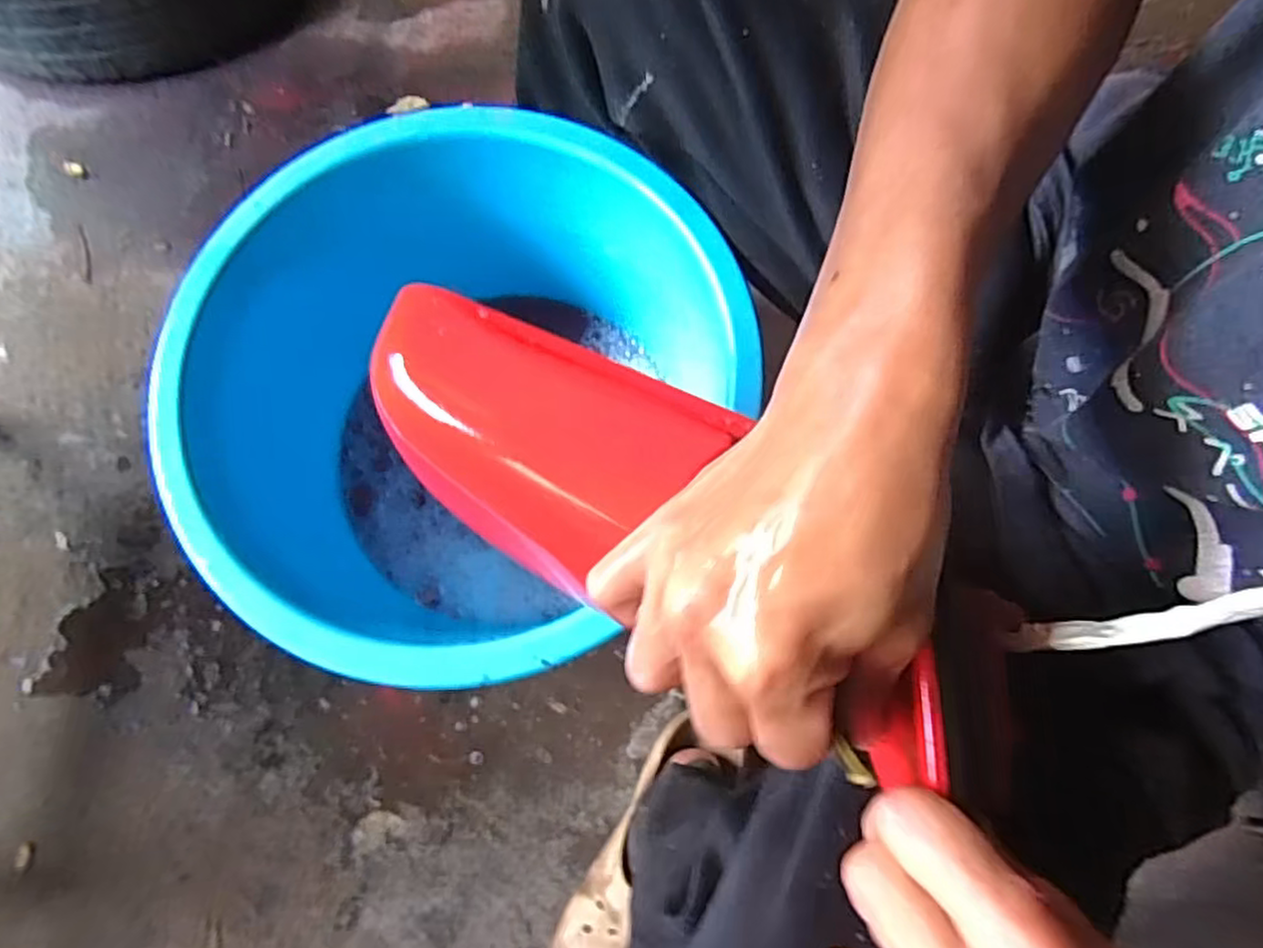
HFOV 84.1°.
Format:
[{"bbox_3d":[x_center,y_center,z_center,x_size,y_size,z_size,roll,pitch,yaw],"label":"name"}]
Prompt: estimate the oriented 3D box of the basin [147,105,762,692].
[{"bbox_3d":[-0.108,-0.046,0.477,0.305,0.182,0.331,0,77,0],"label":"basin"}]

